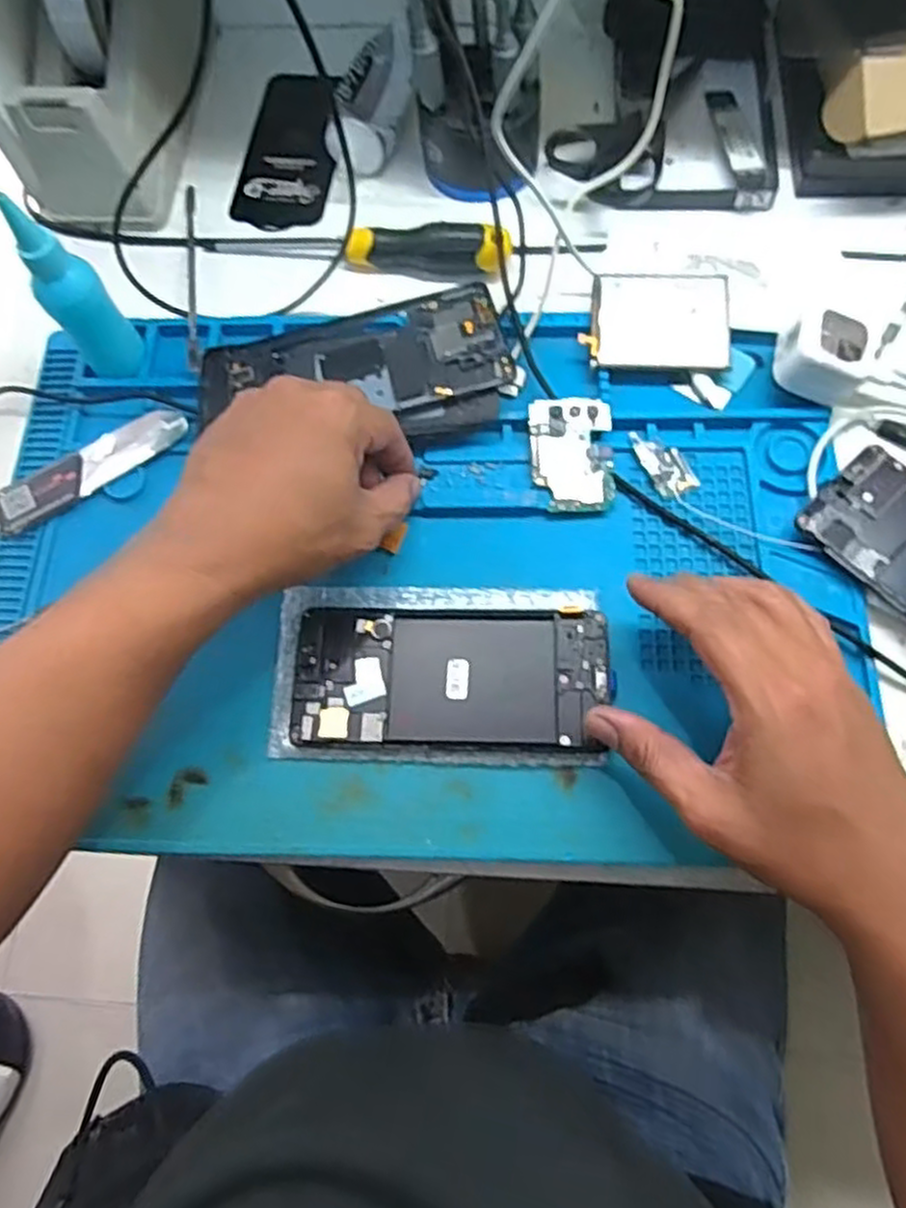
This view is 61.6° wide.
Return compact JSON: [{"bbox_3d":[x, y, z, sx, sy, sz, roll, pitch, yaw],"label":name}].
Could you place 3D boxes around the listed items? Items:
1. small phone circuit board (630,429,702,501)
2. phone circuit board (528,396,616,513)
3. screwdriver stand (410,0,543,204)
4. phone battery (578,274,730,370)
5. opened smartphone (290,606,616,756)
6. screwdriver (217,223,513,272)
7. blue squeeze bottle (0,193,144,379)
[{"bbox_3d":[0.120,-0.082,0.434,0.024,0.004,0.044,-26,71,-7],"label":"small phone circuit board"},{"bbox_3d":[0.067,-0.085,0.430,0.046,0.004,0.067,0,79,-1],"label":"phone circuit board"},{"bbox_3d":[0.013,-0.331,0.463,0.077,0.127,0.078,-1,69,2],"label":"screwdriver stand"},{"bbox_3d":[0.124,-0.172,0.456,0.080,0.006,0.064,3,78,3],"label":"phone battery"},{"bbox_3d":[-0.001,0.038,0.389,0.158,0.006,0.071,-1,69,4],"label":"opened smartphone"},{"bbox_3d":[-0.060,-0.233,0.489,0.192,0.031,0.023,10,70,6],"label":"screwdriver"},{"bbox_3d":[-0.210,-0.171,0.424,0.034,0.118,0.029,-32,71,-9],"label":"blue squeeze bottle"}]

